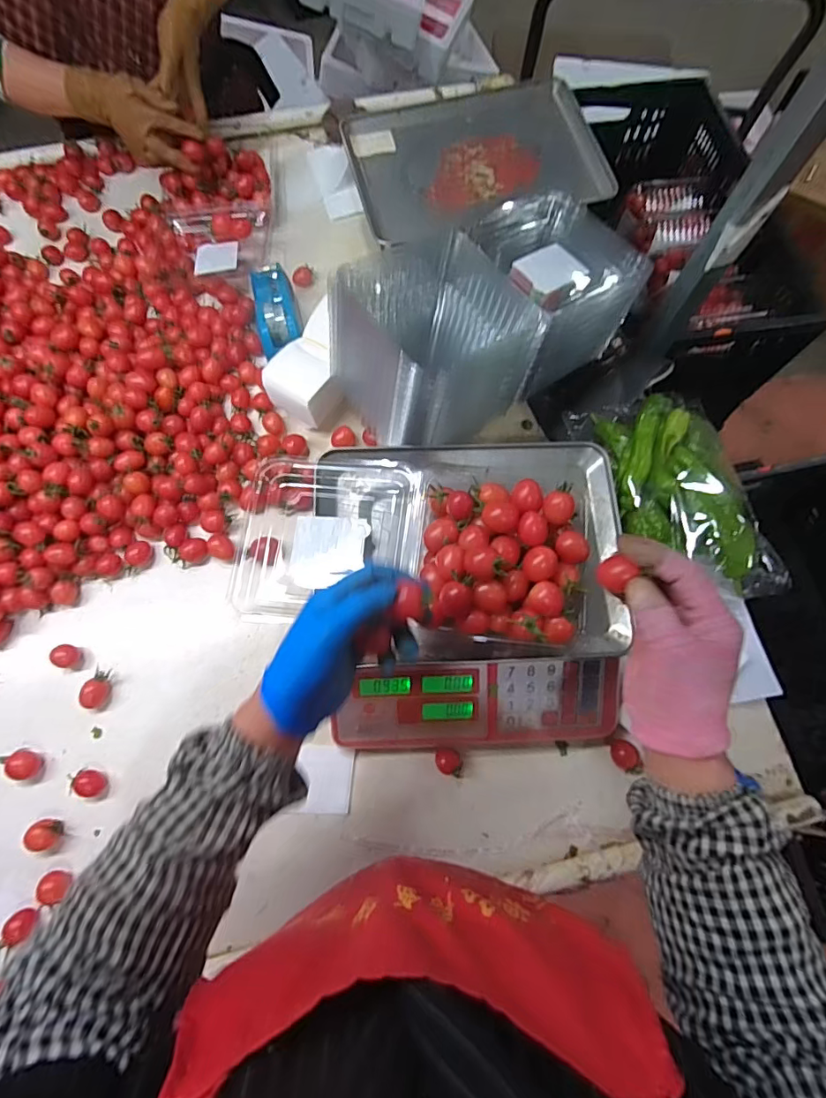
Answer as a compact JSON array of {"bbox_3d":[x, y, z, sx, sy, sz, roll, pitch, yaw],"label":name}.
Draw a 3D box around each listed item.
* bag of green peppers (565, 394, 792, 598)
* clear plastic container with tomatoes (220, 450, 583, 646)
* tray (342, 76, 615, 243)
[{"bbox_3d":[0.323,-0.076,0.605,0.181,0.072,0.278,-11,72,-4],"label":"bag of green peppers"},{"bbox_3d":[-0.005,-0.005,0.511,0.341,0.065,0.178,10,71,14],"label":"clear plastic container with tomatoes"},{"bbox_3d":[0.085,-0.544,0.701,0.329,0.025,0.240,-13,72,-4],"label":"tray"}]

